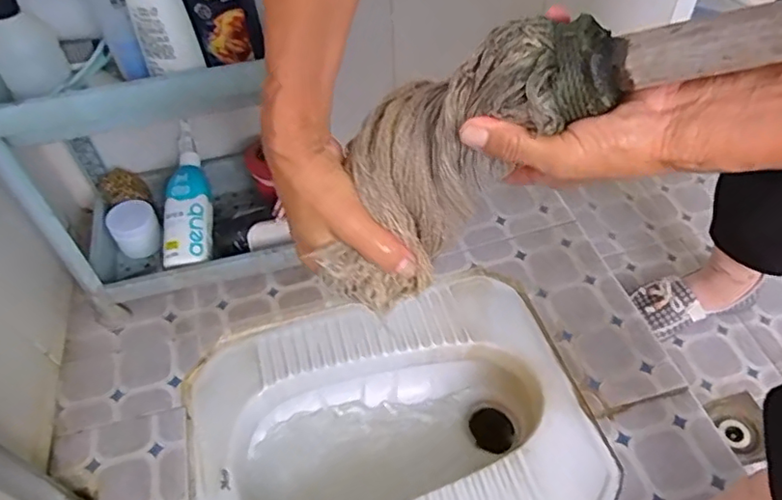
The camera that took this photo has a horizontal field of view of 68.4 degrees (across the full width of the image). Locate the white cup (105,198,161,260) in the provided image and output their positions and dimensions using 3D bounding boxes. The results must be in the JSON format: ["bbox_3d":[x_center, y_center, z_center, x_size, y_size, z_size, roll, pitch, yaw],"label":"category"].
[{"bbox_3d":[-0.398,-0.035,0.897,0.069,0.066,0.066,-1,51,2],"label":"white cup"}]

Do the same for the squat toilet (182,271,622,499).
[{"bbox_3d":[-0.006,0.257,0.781,0.488,0.133,0.374,-14,52,-8],"label":"squat toilet"}]

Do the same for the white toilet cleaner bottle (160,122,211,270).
[{"bbox_3d":[-0.303,-0.064,0.868,0.072,0.055,0.193,-8,65,-3],"label":"white toilet cleaner bottle"}]

